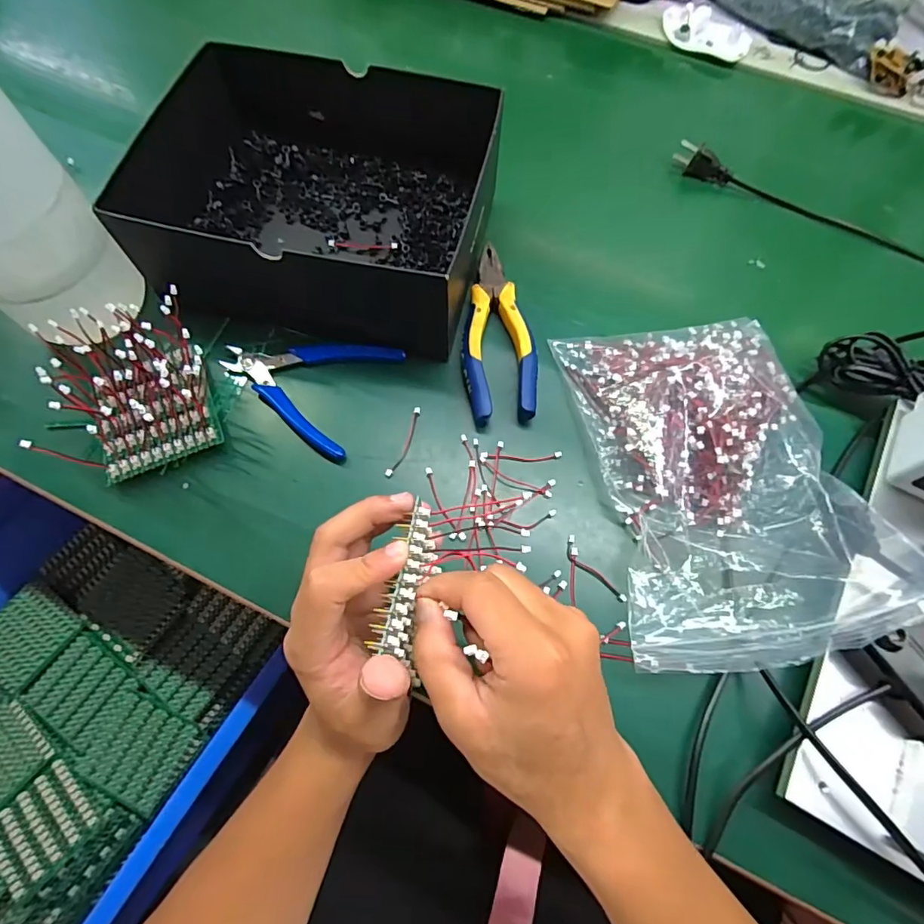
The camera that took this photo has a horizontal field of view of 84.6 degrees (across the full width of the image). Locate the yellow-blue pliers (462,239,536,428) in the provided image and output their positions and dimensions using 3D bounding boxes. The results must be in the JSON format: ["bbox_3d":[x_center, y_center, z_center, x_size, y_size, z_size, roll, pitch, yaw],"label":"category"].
[{"bbox_3d":[0.027,-0.099,0.391,0.054,0.023,0.147,-2,68,-2],"label":"yellow-blue pliers"}]

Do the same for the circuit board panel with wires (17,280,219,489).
[{"bbox_3d":[-0.220,-0.048,0.345,0.096,0.068,0.100,-15,69,-7],"label":"circuit board panel with wires"}]

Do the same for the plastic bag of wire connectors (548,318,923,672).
[{"bbox_3d":[0.167,0.002,0.336,0.161,0.052,0.243,-10,68,-5],"label":"plastic bag of wire connectors"}]

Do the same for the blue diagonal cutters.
[{"bbox_3d":[-0.111,-0.068,0.381,0.114,0.010,0.105,27,70,10],"label":"blue diagonal cutters"}]

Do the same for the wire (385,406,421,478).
[{"bbox_3d":[-0.041,-0.015,0.367,0.009,0.004,0.059,19,69,7],"label":"wire"}]

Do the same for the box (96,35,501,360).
[{"bbox_3d":[-0.106,-0.205,0.399,0.241,0.084,0.198,13,68,5],"label":"box"}]

